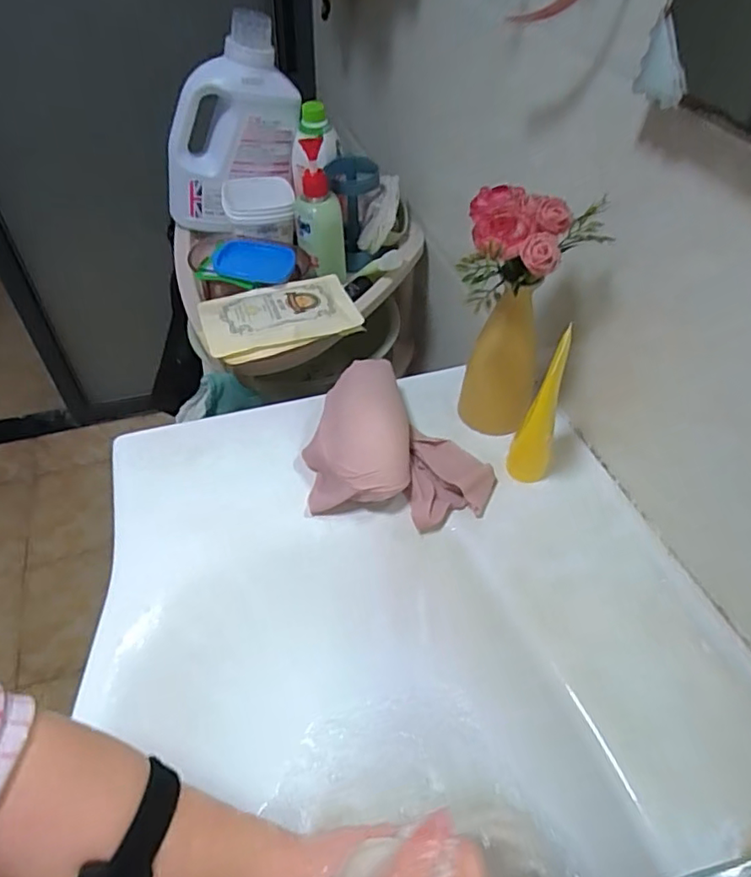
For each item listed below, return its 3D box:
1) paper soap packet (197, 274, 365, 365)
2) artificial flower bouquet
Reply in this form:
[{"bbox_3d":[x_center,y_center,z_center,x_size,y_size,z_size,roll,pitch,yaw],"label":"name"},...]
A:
[{"bbox_3d":[-0.110,-0.141,0.668,0.170,0.024,0.118,-15,51,-15],"label":"paper soap packet"},{"bbox_3d":[0.117,-0.144,0.450,0.106,0.078,0.073,18,50,14],"label":"artificial flower bouquet"}]

